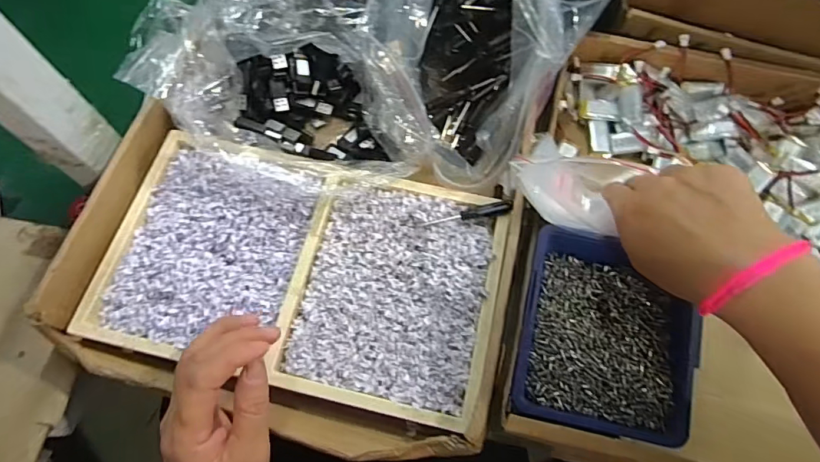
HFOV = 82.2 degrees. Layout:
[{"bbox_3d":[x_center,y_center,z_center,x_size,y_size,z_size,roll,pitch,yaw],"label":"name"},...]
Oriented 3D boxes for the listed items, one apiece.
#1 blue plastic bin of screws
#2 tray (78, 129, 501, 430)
[{"bbox_3d":[0.145,0.078,0.352,0.122,0.041,0.136,13,69,5],"label":"blue plastic bin of screws"},{"bbox_3d":[-0.092,0.033,0.401,0.325,0.040,0.194,12,69,5],"label":"tray"}]

